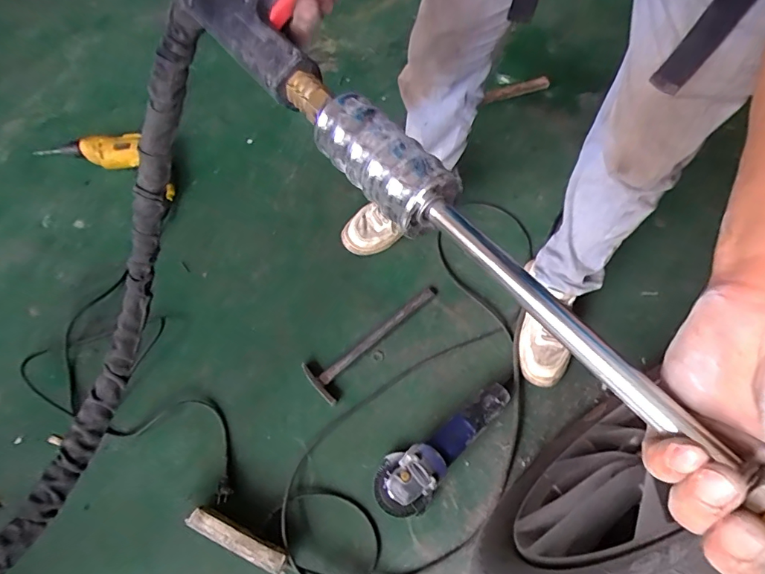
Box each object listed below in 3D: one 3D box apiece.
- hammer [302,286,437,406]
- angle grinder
[{"bbox_3d":[-0.012,0.094,0.870,0.307,0.025,0.087,-40,71,-15],"label":"hammer"},{"bbox_3d":[0.101,0.266,0.766,0.102,0.099,0.293,39,72,16],"label":"angle grinder"}]

